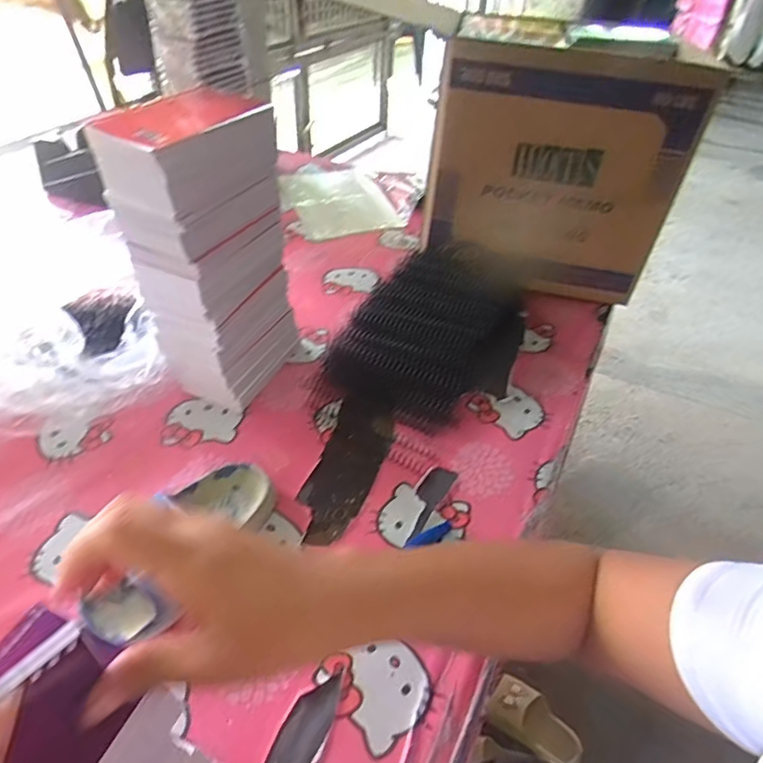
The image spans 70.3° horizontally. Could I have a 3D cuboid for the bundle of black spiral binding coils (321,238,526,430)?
[{"bbox_3d":[0.052,-0.067,0.658,0.168,0.071,0.257,23,47,21],"label":"bundle of black spiral binding coils"}]

